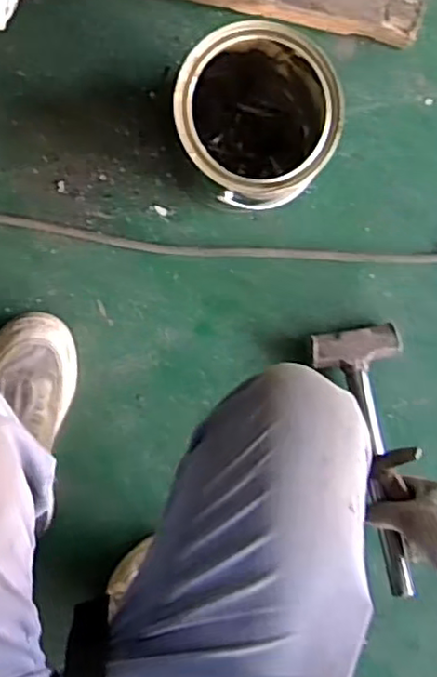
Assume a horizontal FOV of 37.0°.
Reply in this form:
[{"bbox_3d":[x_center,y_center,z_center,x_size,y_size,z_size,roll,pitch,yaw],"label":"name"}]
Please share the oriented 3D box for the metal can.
[{"bbox_3d":[0.033,-0.225,0.696,0.162,0.153,0.173,2,95,-7],"label":"metal can"}]

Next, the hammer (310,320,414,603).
[{"bbox_3d":[0.185,0.142,0.764,0.101,0.034,0.309,-10,89,-5],"label":"hammer"}]

